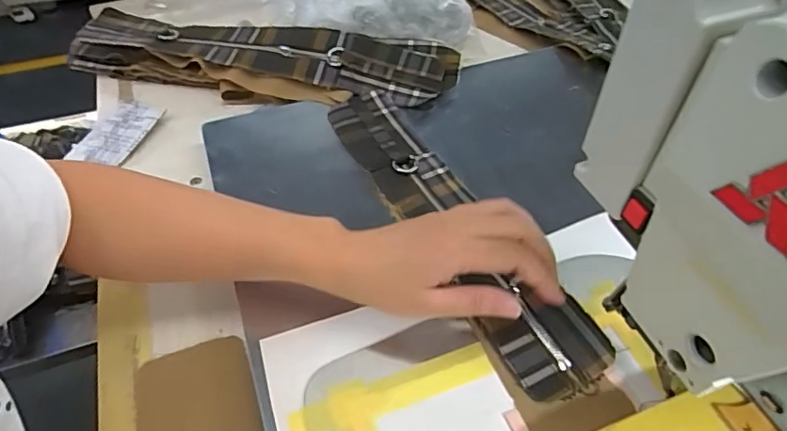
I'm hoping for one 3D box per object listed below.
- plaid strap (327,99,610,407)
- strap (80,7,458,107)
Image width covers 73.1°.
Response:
[{"bbox_3d":[0.042,-0.002,0.459,0.072,0.013,0.354,-23,52,-15],"label":"plaid strap"},{"bbox_3d":[-0.162,-0.183,0.619,0.466,0.048,0.103,9,49,9],"label":"strap"}]

